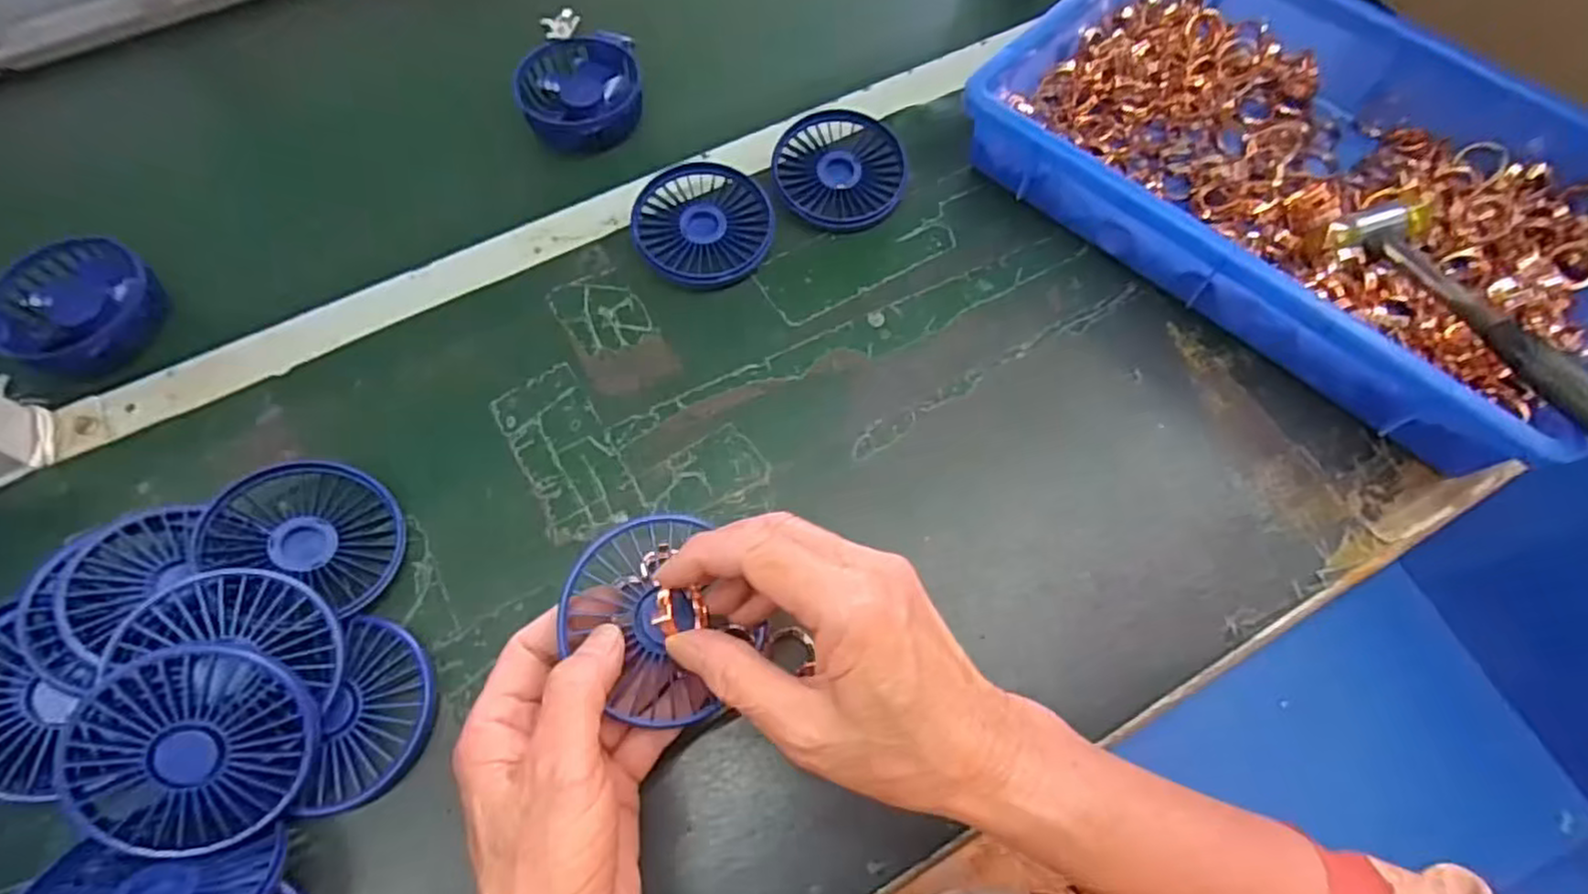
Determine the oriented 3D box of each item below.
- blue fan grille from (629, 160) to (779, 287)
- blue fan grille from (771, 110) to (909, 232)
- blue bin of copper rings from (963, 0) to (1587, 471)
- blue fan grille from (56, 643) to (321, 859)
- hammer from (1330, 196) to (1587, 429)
[{"bbox_3d":[-0.058,-0.141,0.467,0.084,0.020,0.090,0,64,0],"label":"blue fan grille"},{"bbox_3d":[0.030,-0.183,0.486,0.084,0.021,0.088,-6,64,-3],"label":"blue fan grille"},{"bbox_3d":[0.313,-0.170,0.455,0.361,0.069,0.241,42,71,18],"label":"blue bin of copper rings"},{"bbox_3d":[-0.253,0.128,0.309,0.084,0.012,0.082,7,85,-25],"label":"blue fan grille"},{"bbox_3d":[0.370,-0.055,0.372,0.063,0.020,0.239,-9,49,-3],"label":"hammer"}]

